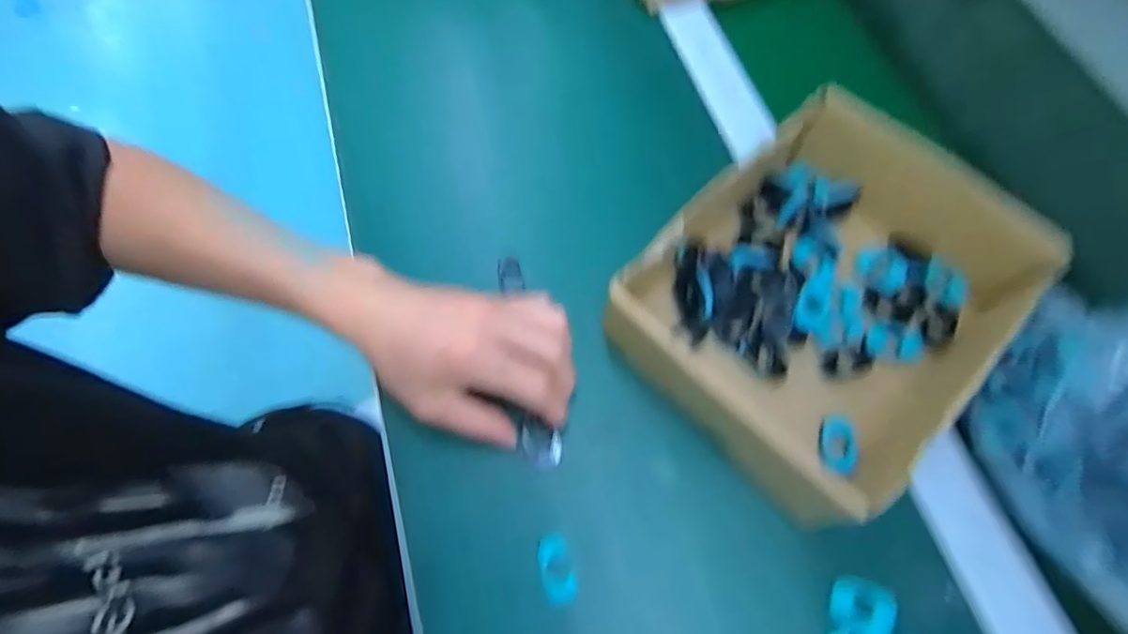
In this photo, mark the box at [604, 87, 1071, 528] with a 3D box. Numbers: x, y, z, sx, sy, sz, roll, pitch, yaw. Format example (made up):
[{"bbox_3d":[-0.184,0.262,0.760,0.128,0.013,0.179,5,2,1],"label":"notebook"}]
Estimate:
[{"bbox_3d":[0.157,-0.017,0.330,0.193,0.068,0.225,38,72,15],"label":"box"}]

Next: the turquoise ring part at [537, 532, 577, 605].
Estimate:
[{"bbox_3d":[-0.004,0.140,0.296,0.018,0.004,0.035,-13,67,-6],"label":"turquoise ring part"}]

